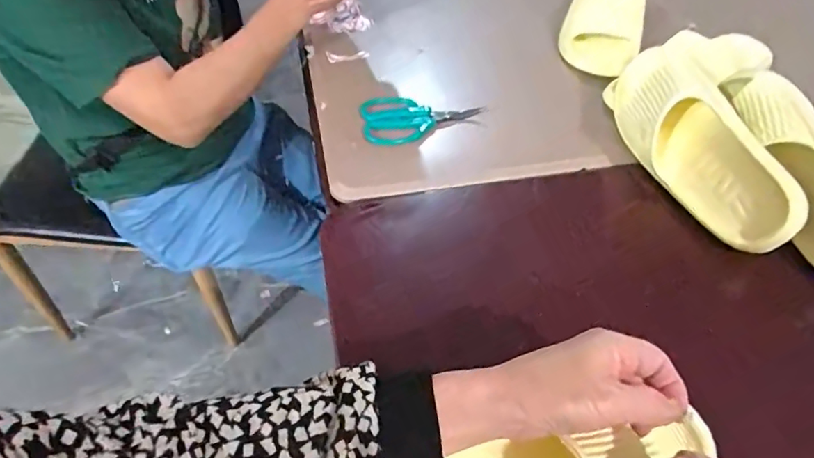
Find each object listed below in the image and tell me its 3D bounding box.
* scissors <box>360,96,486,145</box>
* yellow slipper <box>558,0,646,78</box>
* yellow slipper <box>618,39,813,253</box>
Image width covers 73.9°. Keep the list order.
[{"bbox_3d":[0.017,-0.143,0.675,0.150,0.017,0.069,-14,52,-12],"label":"scissors"},{"bbox_3d":[0.294,-0.319,0.804,0.111,0.058,0.258,17,52,12],"label":"yellow slipper"},{"bbox_3d":[0.305,-0.092,0.586,0.073,0.106,0.267,-14,52,-13],"label":"yellow slipper"}]

